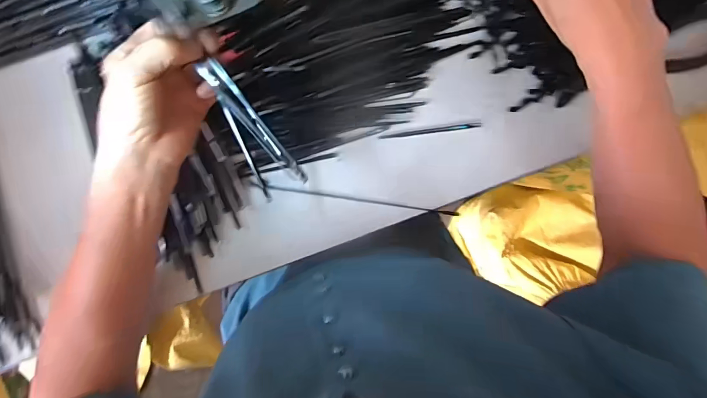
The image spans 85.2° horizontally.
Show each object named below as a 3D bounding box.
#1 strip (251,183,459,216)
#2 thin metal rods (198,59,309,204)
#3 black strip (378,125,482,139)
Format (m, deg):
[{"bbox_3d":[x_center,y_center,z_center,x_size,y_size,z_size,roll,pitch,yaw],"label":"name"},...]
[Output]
[{"bbox_3d":[0.005,0.001,0.361,0.193,0.004,0.004,8,97,-7],"label":"strip"},{"bbox_3d":[-0.080,-0.052,0.290,0.034,0.008,0.108,-33,108,-1],"label":"thin metal rods"},{"bbox_3d":[0.072,-0.064,0.362,0.093,0.004,0.005,-8,95,-5],"label":"black strip"}]

